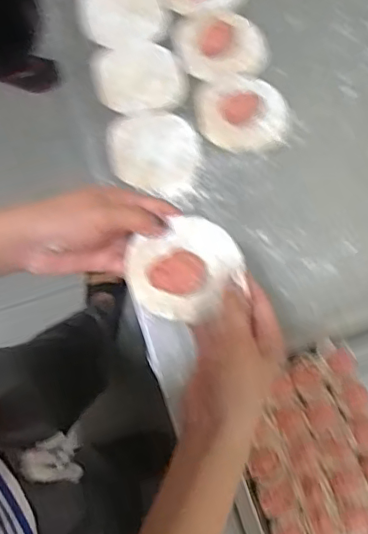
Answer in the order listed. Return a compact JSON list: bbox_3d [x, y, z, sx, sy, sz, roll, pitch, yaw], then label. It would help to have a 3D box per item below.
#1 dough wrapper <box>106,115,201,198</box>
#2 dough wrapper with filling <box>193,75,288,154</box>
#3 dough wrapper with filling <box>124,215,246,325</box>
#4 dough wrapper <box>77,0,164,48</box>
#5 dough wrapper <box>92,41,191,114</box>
[{"bbox_3d":[-0.031,-0.118,0.569,0.096,0.010,0.082,21,79,4],"label":"dough wrapper"},{"bbox_3d":[0.058,-0.156,0.568,0.091,0.011,0.081,-5,79,-1],"label":"dough wrapper with filling"},{"bbox_3d":[0.002,0.001,0.420,0.085,0.024,0.071,-27,80,-6],"label":"dough wrapper with filling"},{"bbox_3d":[-0.068,-0.274,0.598,0.086,0.010,0.085,0,71,1],"label":"dough wrapper"},{"bbox_3d":[-0.047,-0.197,0.579,0.093,0.004,0.075,-9,79,-2],"label":"dough wrapper"}]

